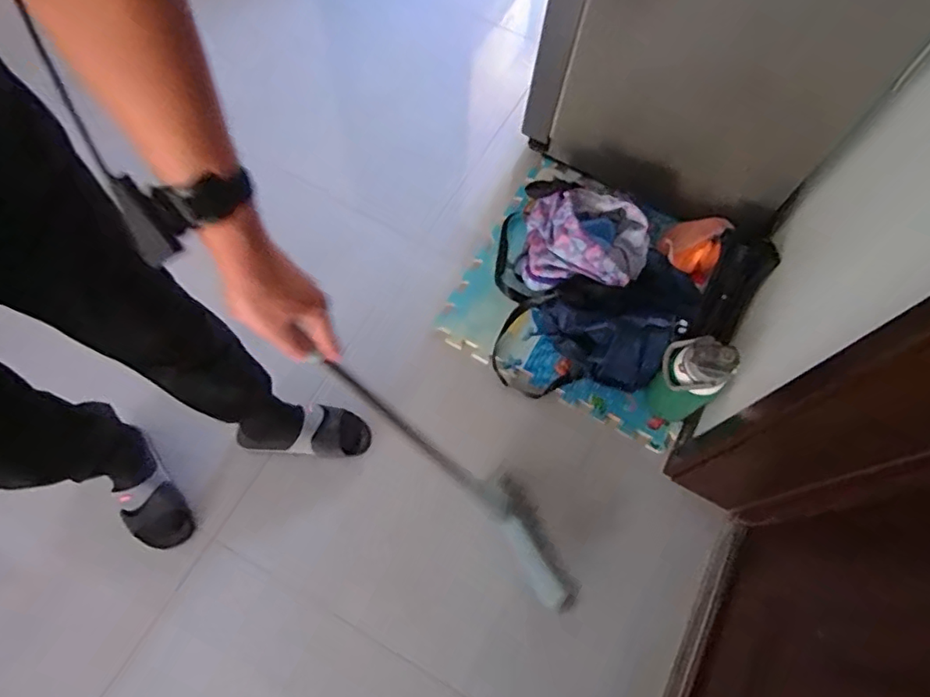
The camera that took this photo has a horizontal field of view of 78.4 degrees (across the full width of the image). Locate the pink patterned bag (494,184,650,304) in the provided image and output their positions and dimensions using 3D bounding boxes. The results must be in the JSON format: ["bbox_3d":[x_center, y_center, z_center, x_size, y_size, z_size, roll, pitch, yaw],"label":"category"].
[{"bbox_3d":[0.243,-0.273,1.326,0.316,0.162,0.311,2,65,-2],"label":"pink patterned bag"}]

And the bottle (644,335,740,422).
[{"bbox_3d":[0.438,0.060,1.135,0.094,0.239,0.126,-33,71,-17],"label":"bottle"}]

